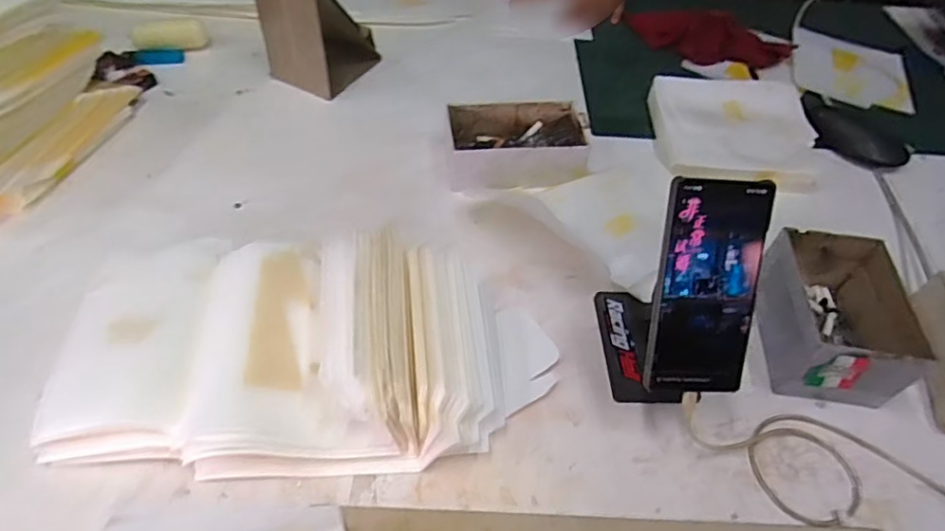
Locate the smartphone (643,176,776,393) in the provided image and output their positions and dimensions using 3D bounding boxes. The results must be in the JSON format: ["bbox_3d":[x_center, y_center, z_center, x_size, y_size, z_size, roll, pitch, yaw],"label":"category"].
[{"bbox_3d":[0.174,0.018,0.417,0.078,0.160,0.007,1,13,-5],"label":"smartphone"}]

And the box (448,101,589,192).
[{"bbox_3d":[0.053,-0.142,0.671,0.156,0.052,0.102,-2,50,-5],"label":"box"}]

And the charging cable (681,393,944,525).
[{"bbox_3d":[0.358,0.156,0.450,0.403,0.056,0.094,7,50,2],"label":"charging cable"}]

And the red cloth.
[{"bbox_3d":[0.374,-0.361,0.893,0.256,0.060,0.082,16,51,9],"label":"red cloth"}]

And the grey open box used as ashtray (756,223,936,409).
[{"bbox_3d":[0.331,0.046,0.523,0.105,0.083,0.154,9,50,4],"label":"grey open box used as ashtray"}]

